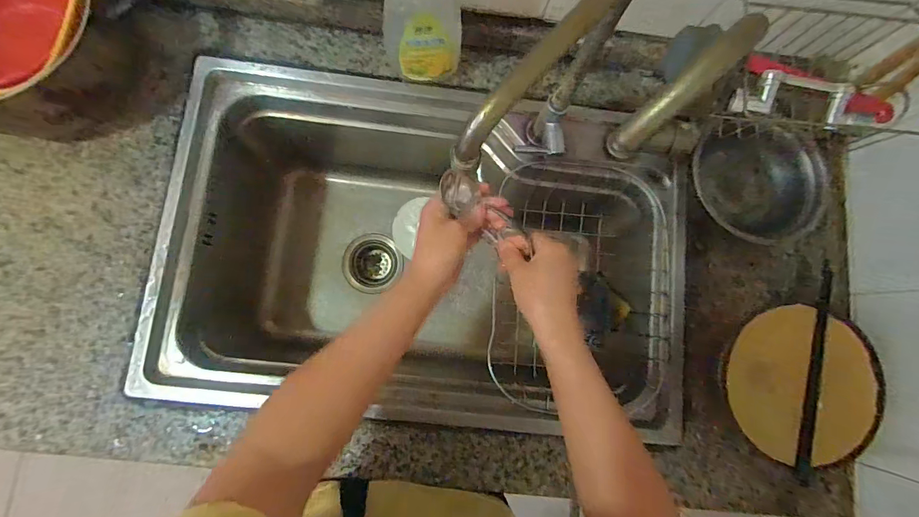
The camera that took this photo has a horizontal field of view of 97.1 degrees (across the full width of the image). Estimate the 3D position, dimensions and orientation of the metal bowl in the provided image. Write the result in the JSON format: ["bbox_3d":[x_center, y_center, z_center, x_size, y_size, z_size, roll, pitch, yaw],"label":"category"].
[{"bbox_3d":[0.406,-0.093,0.558,0.170,0.058,0.153,-14,83,-5],"label":"metal bowl"}]

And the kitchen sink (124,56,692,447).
[{"bbox_3d":[-0.042,-0.002,0.660,0.694,0.274,0.455,6,81,-3],"label":"kitchen sink"}]

